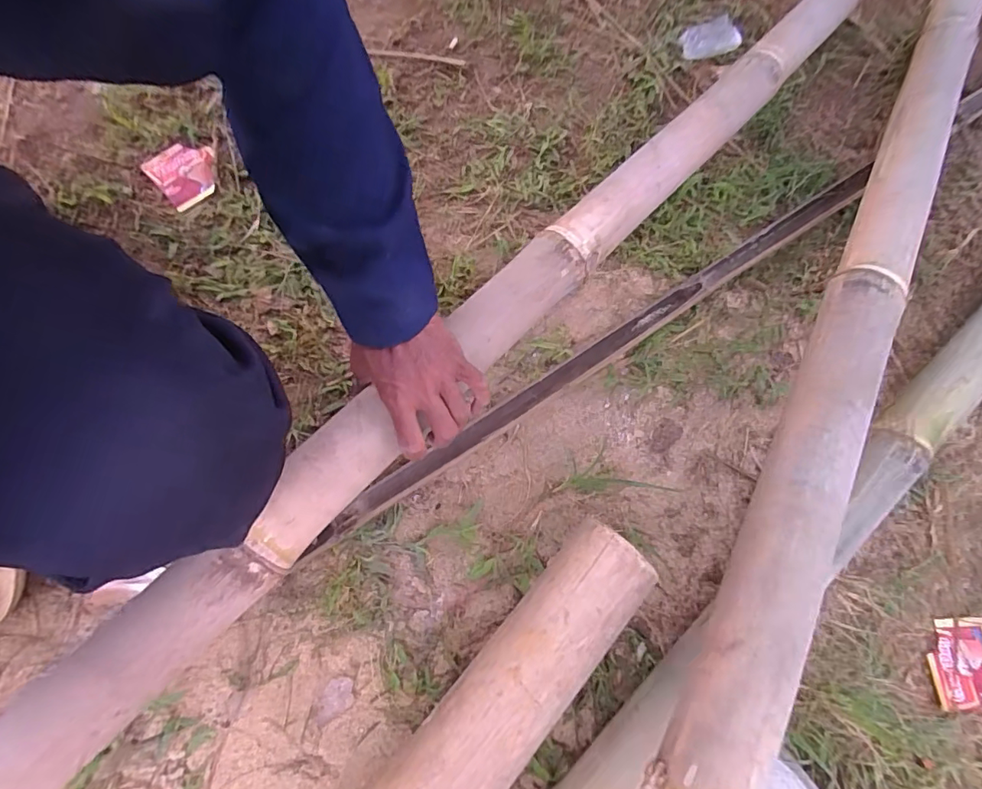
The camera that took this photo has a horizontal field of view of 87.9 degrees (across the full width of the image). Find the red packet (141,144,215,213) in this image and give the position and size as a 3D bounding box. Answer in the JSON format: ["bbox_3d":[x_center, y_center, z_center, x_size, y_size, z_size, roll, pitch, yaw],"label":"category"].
[{"bbox_3d":[-0.401,-0.294,0.671,0.082,0.007,0.088,-40,83,-15],"label":"red packet"}]

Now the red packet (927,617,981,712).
[{"bbox_3d":[0.507,0.286,0.541,0.083,0.009,0.086,0,73,-1],"label":"red packet"}]

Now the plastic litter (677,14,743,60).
[{"bbox_3d":[0.346,-0.570,0.813,0.093,0.016,0.058,-24,75,-8],"label":"plastic litter"}]

